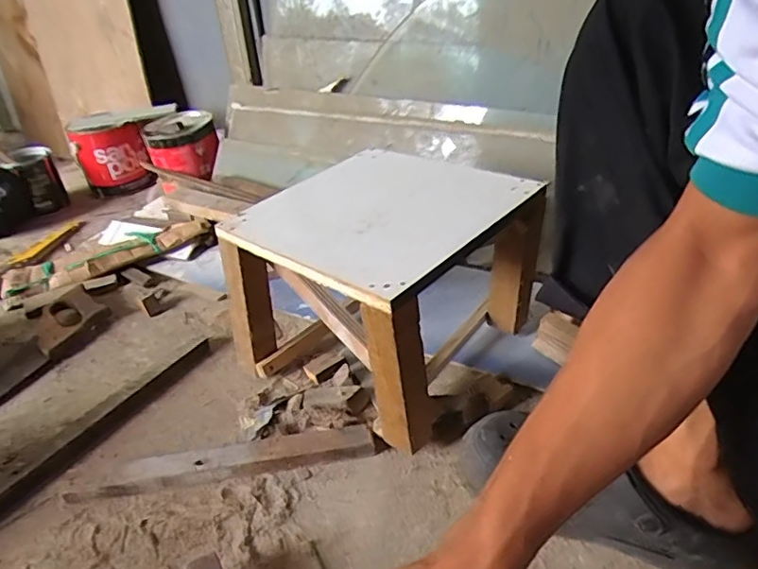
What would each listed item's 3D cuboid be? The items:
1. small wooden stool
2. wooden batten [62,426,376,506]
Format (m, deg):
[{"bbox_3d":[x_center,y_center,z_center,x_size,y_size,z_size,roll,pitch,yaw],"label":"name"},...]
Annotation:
[{"bbox_3d":[0.003,0.001,0.721,0.290,0.239,0.291,24,43,34],"label":"small wooden stool"},{"bbox_3d":[-0.174,0.202,0.635,0.328,0.025,0.036,-8,35,-5],"label":"wooden batten"}]

